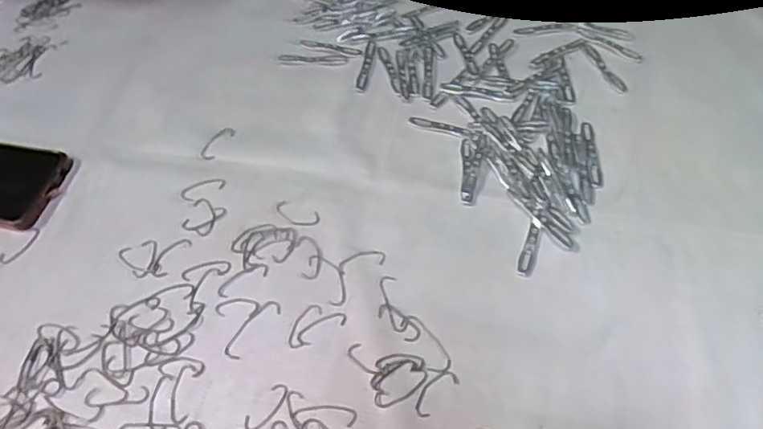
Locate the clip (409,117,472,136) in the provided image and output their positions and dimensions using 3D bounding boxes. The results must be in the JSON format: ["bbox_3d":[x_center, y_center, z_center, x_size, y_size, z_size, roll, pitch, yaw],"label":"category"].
[{"bbox_3d":[0.052,-0.079,0.497,0.057,0.004,0.009,17,58,15],"label":"clip"}]

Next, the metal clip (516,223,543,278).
[{"bbox_3d":[0.113,0.026,0.426,0.012,0.004,0.046,17,58,15],"label":"metal clip"}]

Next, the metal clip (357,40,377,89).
[{"bbox_3d":[-0.014,-0.148,0.549,0.010,0.004,0.066,6,56,9],"label":"metal clip"}]

